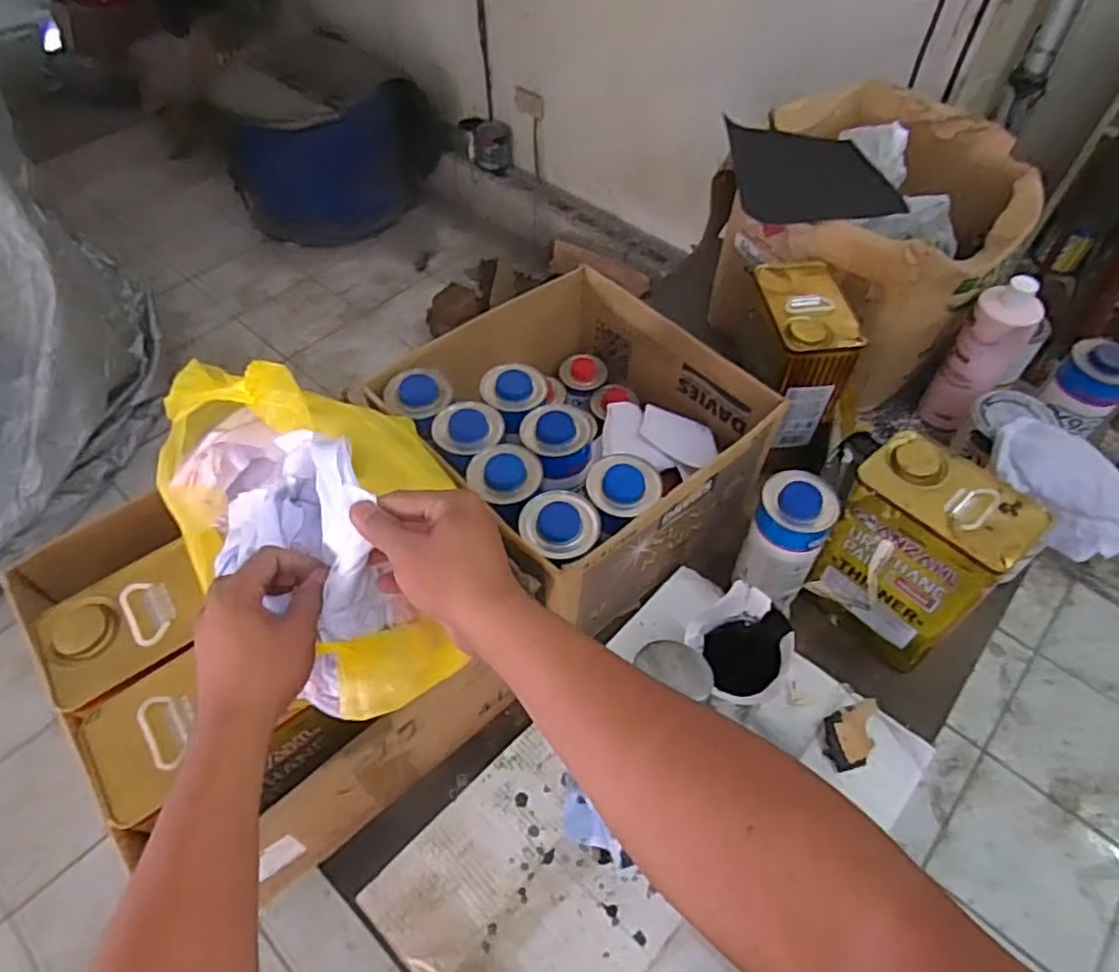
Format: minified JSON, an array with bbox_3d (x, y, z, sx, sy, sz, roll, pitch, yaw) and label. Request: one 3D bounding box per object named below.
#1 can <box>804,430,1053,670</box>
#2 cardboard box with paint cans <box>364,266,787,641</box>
[{"bbox_3d":[0.398,0.076,0.789,0.106,0.233,0.158,-37,61,-25],"label":"can"},{"bbox_3d":[0.022,-0.057,0.900,0.380,0.218,0.380,-32,59,-22],"label":"cardboard box with paint cans"}]

